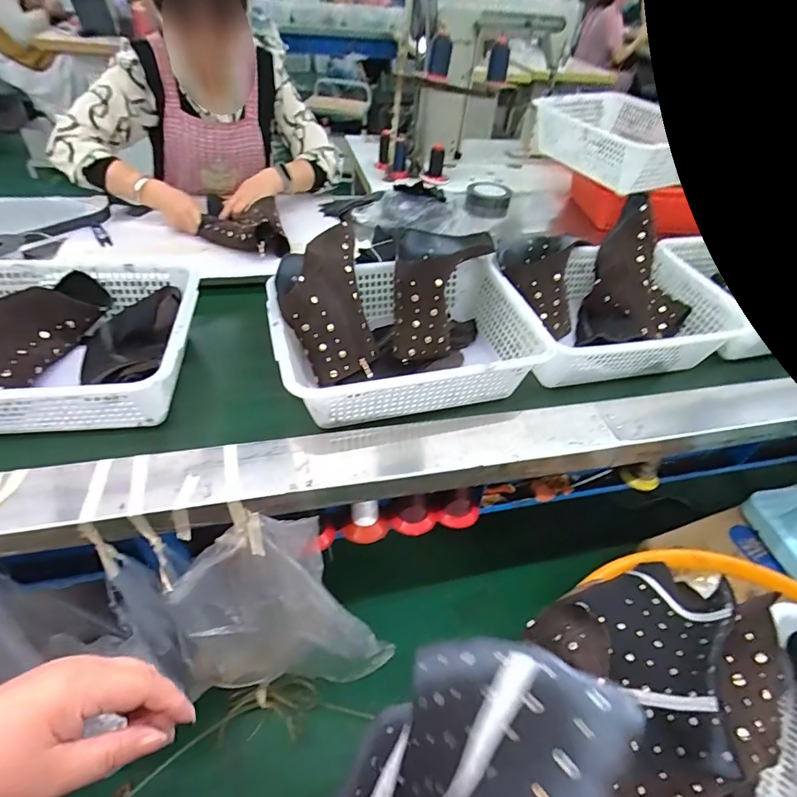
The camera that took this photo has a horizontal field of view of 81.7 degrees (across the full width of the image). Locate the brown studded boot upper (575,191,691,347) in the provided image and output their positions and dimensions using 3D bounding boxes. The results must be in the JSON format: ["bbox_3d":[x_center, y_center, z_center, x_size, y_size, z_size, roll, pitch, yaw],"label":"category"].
[{"bbox_3d":[0.480,-0.217,0.923,0.188,0.132,0.321,25,75,-20],"label":"brown studded boot upper"}]

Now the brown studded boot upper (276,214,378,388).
[{"bbox_3d":[-0.119,-0.158,0.752,0.146,0.143,0.234,-5,47,-11],"label":"brown studded boot upper"}]

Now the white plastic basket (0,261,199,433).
[{"bbox_3d":[-0.490,-0.073,0.655,0.380,0.117,0.281,-3,46,-9],"label":"white plastic basket"}]

